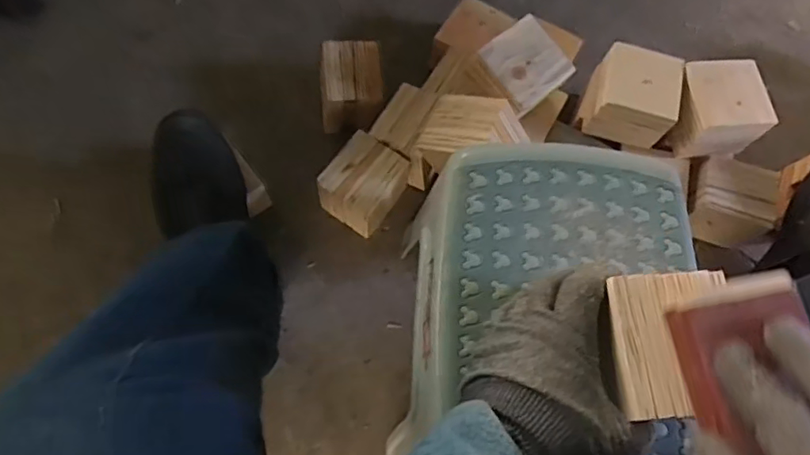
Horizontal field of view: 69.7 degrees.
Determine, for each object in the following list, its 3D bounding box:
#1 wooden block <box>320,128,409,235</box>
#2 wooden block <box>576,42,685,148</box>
[{"bbox_3d":[-0.054,-0.052,0.791,0.093,0.098,0.103,31,74,7],"label":"wooden block"},{"bbox_3d":[0.298,-0.170,0.767,0.102,0.080,0.101,18,71,3],"label":"wooden block"}]

